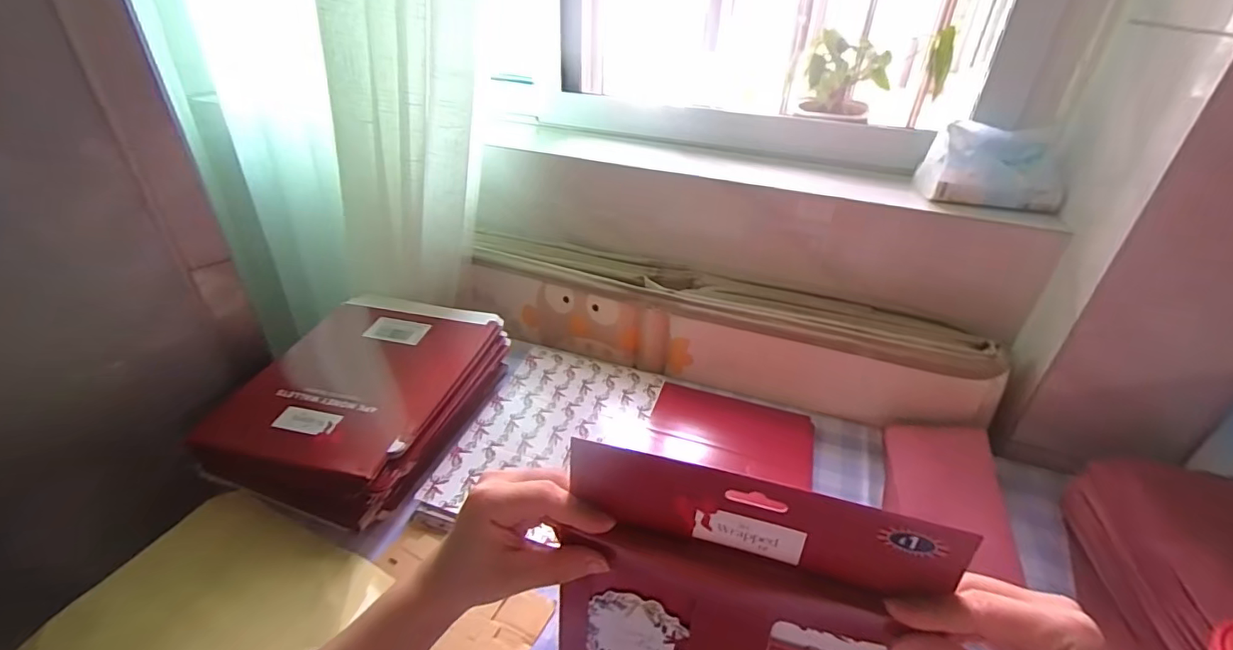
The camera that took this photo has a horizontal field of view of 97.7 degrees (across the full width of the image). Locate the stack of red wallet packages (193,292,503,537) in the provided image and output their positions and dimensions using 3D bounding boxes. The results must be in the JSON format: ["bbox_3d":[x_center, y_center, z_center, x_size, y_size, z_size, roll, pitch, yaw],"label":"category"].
[{"bbox_3d":[-0.268,0.066,0.592,0.225,0.073,0.267,12,35,14],"label":"stack of red wallet packages"}]

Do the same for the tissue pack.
[{"bbox_3d":[0.426,-0.184,0.615,0.136,0.073,0.082,9,34,10],"label":"tissue pack"}]

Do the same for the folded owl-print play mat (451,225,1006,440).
[{"bbox_3d":[0.113,-0.006,0.689,0.632,0.101,0.105,12,35,14],"label":"folded owl-print play mat"}]

